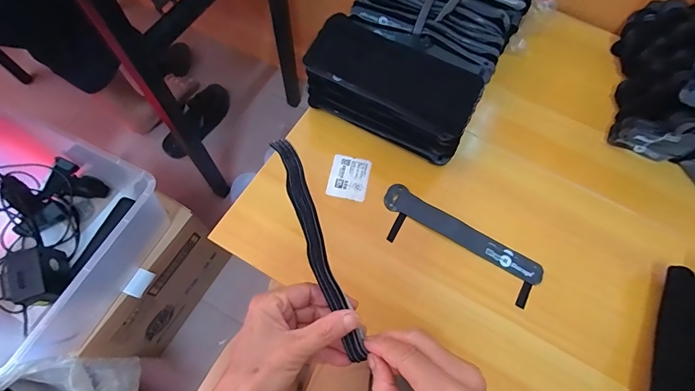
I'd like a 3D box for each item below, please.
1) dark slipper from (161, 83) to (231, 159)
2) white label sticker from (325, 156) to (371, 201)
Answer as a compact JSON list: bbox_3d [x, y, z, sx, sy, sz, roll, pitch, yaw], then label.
[{"bbox_3d":[-0.439,-0.220,1.055,0.092,0.064,0.255,33,70,11],"label":"dark slipper"},{"bbox_3d":[0.003,-0.023,0.462,0.049,0.006,0.056,12,68,3],"label":"white label sticker"}]

